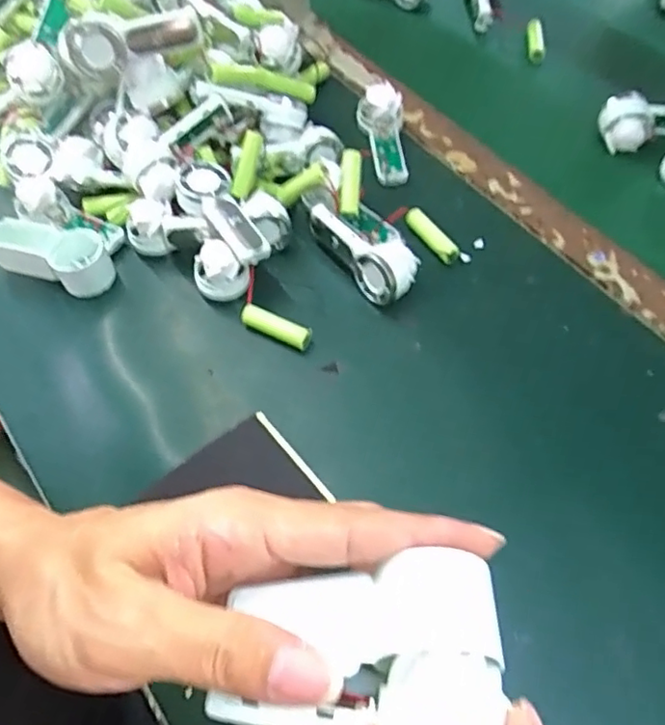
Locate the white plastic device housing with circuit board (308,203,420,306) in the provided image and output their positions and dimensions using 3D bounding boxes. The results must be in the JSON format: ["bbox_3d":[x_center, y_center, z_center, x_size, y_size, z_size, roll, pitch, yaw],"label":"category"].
[{"bbox_3d":[0.025,-0.085,0.454,0.051,0.029,0.090,-24,62,-13],"label":"white plastic device housing with circuit board"}]

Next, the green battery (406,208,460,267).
[{"bbox_3d":[0.077,-0.098,0.471,0.017,0.014,0.053,-28,63,-15],"label":"green battery"}]

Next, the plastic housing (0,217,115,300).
[{"bbox_3d":[-0.211,-0.084,0.467,0.100,0.031,0.046,21,62,13],"label":"plastic housing"}]

